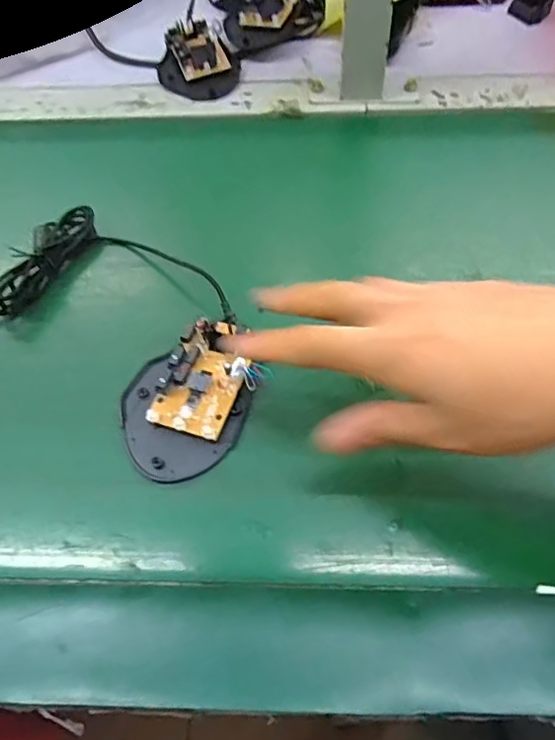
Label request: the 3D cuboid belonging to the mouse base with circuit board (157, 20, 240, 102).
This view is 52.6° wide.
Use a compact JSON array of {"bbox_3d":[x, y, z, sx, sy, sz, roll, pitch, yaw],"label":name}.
[{"bbox_3d":[-0.076,-0.292,0.530,0.072,0.020,0.100,-9,57,-3],"label":"mouse base with circuit board"}]

